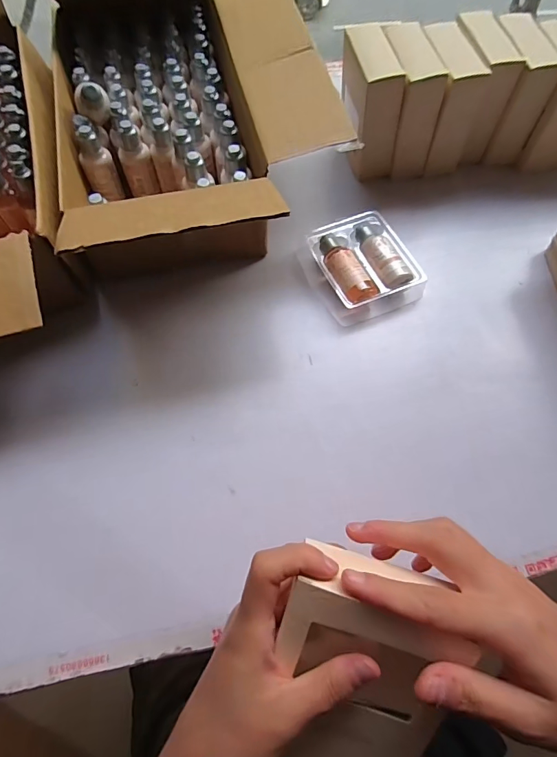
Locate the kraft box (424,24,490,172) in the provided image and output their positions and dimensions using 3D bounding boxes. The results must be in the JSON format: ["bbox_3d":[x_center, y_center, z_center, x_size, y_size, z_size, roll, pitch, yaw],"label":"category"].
[{"bbox_3d":[0.168,-0.288,0.437,0.046,0.107,0.093,-7,65,-4],"label":"kraft box"}]

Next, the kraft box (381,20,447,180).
[{"bbox_3d":[0.127,-0.281,0.434,0.042,0.111,0.095,-13,65,-7],"label":"kraft box"}]

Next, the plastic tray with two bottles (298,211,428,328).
[{"bbox_3d":[0.077,-0.109,0.394,0.090,0.029,0.098,-24,67,-12],"label":"plastic tray with two bottles"}]

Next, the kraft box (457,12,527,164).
[{"bbox_3d":[0.201,-0.305,0.440,0.047,0.101,0.104,-8,65,-5],"label":"kraft box"}]

